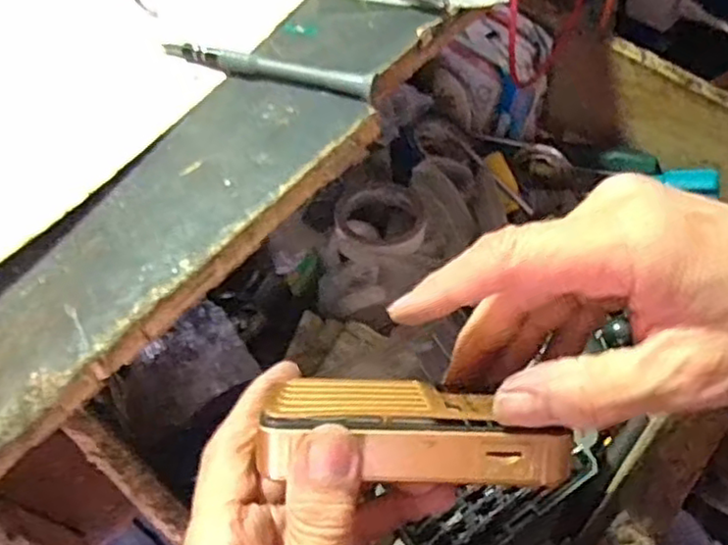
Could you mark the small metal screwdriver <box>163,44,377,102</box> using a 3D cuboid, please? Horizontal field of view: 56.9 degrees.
[{"bbox_3d":[-0.044,-0.095,0.311,0.102,0.011,0.010,15,59,13],"label":"small metal screwdriver"}]

